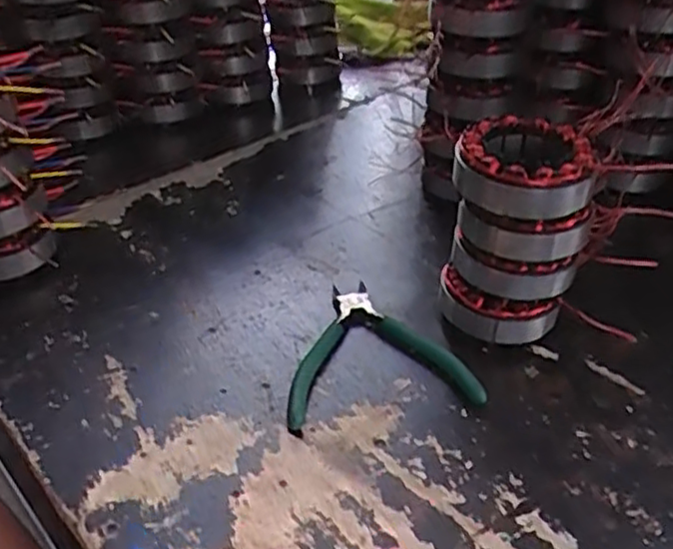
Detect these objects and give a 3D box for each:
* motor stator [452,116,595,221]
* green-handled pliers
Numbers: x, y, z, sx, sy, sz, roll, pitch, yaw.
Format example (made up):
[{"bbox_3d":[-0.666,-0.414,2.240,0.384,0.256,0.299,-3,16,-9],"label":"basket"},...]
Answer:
[{"bbox_3d":[0.120,-0.071,0.440,0.083,0.034,0.083,2,37,5],"label":"motor stator"},{"bbox_3d":[0.025,0.052,0.492,0.132,0.012,0.130,-6,37,-7],"label":"green-handled pliers"}]

